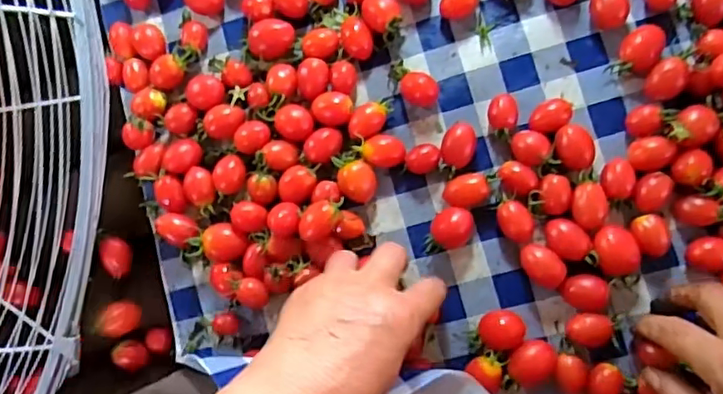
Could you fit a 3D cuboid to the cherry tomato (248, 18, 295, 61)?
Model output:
[{"bbox_3d":[-0.068,-0.120,0.440,0.034,0.025,0.027,-31,81,3],"label":"cherry tomato"}]

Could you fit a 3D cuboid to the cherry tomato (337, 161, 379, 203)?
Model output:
[{"bbox_3d":[-0.002,-0.011,0.418,0.028,0.021,0.027,-1,84,7],"label":"cherry tomato"}]

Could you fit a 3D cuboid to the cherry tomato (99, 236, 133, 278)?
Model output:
[{"bbox_3d":[-0.213,0.052,0.497,0.019,0.021,0.034,-6,83,6],"label":"cherry tomato"}]

